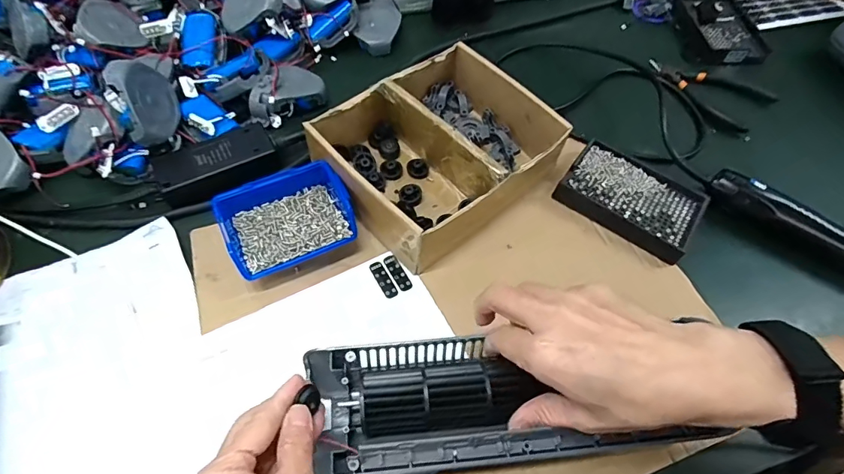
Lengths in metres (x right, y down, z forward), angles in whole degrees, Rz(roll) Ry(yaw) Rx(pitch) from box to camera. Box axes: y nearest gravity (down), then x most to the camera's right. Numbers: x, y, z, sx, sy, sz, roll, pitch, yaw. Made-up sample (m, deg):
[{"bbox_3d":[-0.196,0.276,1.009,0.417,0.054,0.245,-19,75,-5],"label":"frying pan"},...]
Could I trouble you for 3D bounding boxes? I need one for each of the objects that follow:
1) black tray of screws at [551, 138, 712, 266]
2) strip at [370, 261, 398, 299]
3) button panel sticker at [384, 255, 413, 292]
[{"bbox_3d":[0.217,-0.042,0.468,0.131,0.016,0.093,34,62,17],"label":"black tray of screws"},{"bbox_3d":[-0.035,0.039,0.414,0.013,0.004,0.038,-24,62,-18],"label":"strip"},{"bbox_3d":[-0.022,0.033,0.418,0.013,0.004,0.038,-25,63,-18],"label":"button panel sticker"}]

